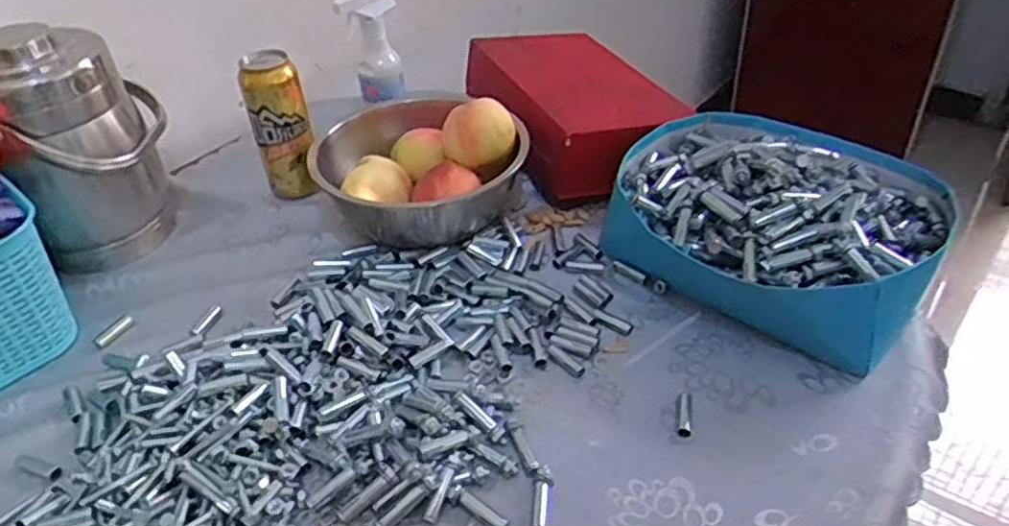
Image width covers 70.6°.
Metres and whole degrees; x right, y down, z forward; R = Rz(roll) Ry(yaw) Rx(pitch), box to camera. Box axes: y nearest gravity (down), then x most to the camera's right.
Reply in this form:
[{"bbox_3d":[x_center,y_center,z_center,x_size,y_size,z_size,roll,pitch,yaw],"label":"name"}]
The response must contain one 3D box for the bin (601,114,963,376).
[{"bbox_3d":[0.261,-0.046,0.704,0.297,0.111,0.263,19,44,27],"label":"bin"}]

